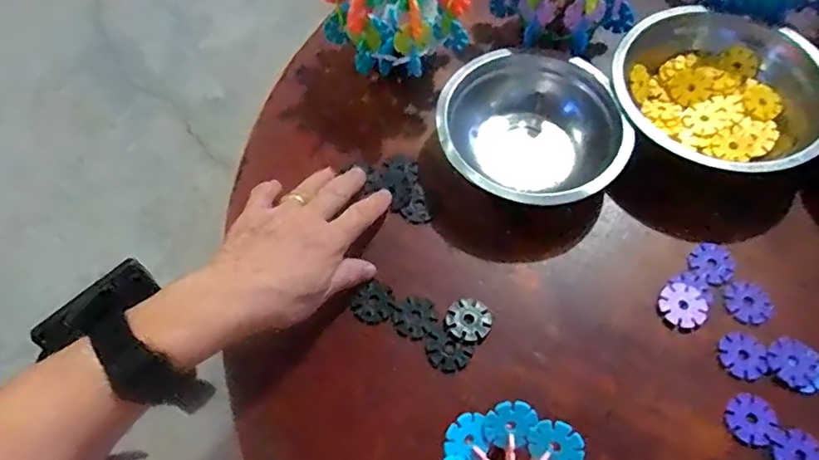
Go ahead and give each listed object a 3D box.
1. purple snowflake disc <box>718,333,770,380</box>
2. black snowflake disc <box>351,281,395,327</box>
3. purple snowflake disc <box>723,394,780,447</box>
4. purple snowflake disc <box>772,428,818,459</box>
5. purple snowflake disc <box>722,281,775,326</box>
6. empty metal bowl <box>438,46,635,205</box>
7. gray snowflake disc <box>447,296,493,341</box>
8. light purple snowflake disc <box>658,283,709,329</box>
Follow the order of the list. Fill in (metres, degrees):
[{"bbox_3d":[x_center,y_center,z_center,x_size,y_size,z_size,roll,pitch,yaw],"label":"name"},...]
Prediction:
[{"bbox_3d":[0.230,0.086,0.372,0.031,0.004,0.031,-1,63,1],"label":"purple snowflake disc"},{"bbox_3d":[-0.025,0.053,0.389,0.028,0.004,0.031,36,69,18],"label":"black snowflake disc"},{"bbox_3d":[0.223,0.123,0.354,0.029,0.004,0.032,28,70,16],"label":"purple snowflake disc"},{"bbox_3d":[0.249,0.144,0.344,0.031,0.006,0.030,-4,54,6],"label":"purple snowflake disc"},{"bbox_3d":[0.243,0.052,0.390,0.032,0.004,0.032,-1,63,1],"label":"purple snowflake disc"},{"bbox_3d":[0.096,-0.077,0.431,0.135,0.047,0.141,-1,63,1],"label":"empty metal bowl"},{"bbox_3d":[0.042,0.063,0.382,0.030,0.004,0.029,-1,63,1],"label":"gray snowflake disc"},{"bbox_3d":[0.197,0.054,0.390,0.034,0.005,0.032,-1,63,1],"label":"light purple snowflake disc"}]

